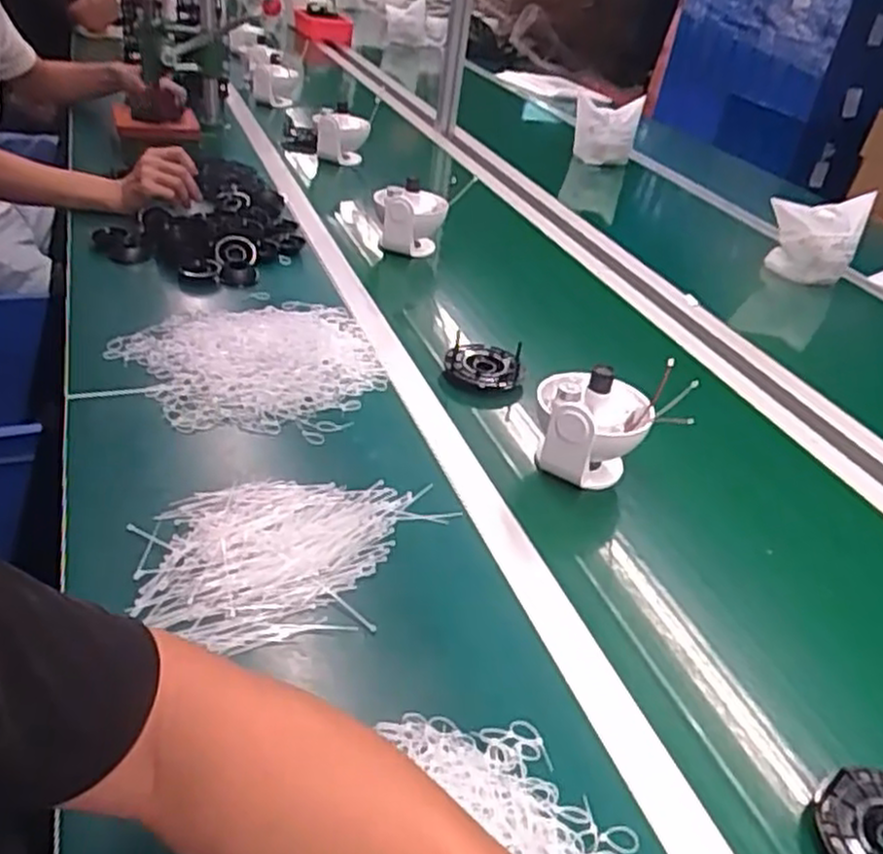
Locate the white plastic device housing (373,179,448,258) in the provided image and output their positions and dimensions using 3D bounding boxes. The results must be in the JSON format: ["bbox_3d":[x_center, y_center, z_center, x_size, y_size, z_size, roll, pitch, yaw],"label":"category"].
[{"bbox_3d":[-0.050,-0.331,1.237,0.102,0.118,0.076,10,34,4],"label":"white plastic device housing"}]

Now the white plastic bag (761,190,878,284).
[{"bbox_3d":[0.648,-0.332,1.354,0.158,0.147,0.064,21,36,19],"label":"white plastic bag"}]

